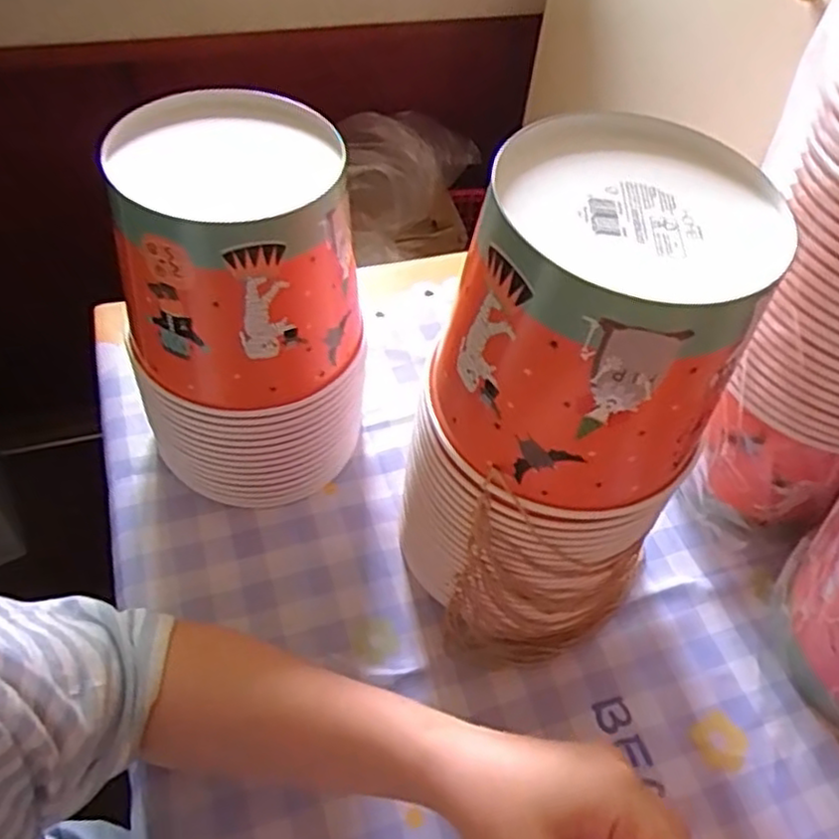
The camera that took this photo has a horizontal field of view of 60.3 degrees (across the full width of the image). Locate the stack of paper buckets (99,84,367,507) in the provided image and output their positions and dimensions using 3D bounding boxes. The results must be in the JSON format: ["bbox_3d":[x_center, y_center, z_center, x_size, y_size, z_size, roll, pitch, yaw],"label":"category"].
[{"bbox_3d":[-0.109,-0.062,0.476,0.143,0.243,0.128,0,52,-5],"label":"stack of paper buckets"}]

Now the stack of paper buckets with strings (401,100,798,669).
[{"bbox_3d":[0.074,0.008,0.413,0.142,0.291,0.145,4,52,-2],"label":"stack of paper buckets with strings"}]

